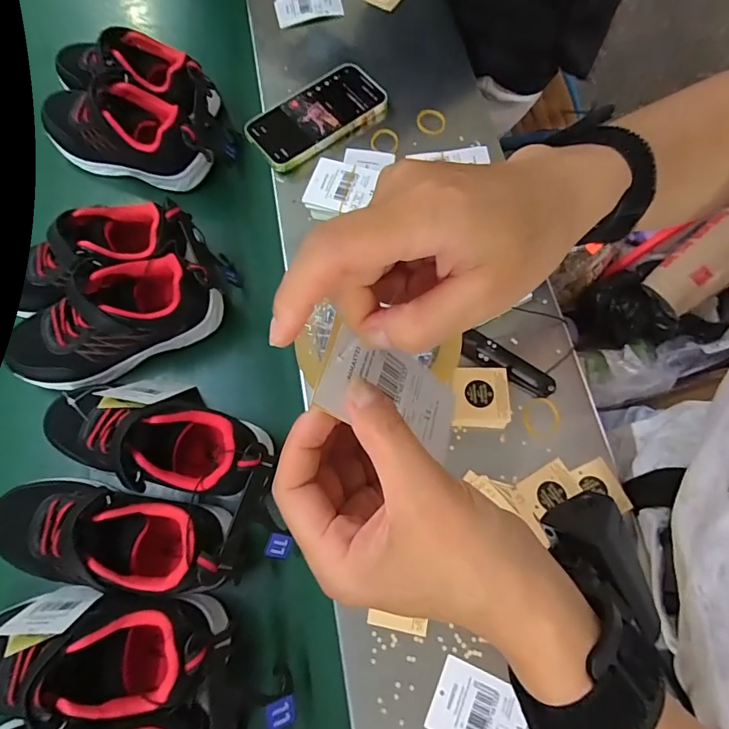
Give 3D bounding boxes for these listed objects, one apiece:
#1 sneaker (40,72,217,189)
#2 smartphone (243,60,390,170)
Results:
[{"bbox_3d":[-0.262,-0.262,0.502,0.204,0.070,0.088,12,68,5],"label":"sneaker"},{"bbox_3d":[-0.051,-0.273,0.496,0.152,0.011,0.080,-35,72,-13],"label":"smartphone"}]

